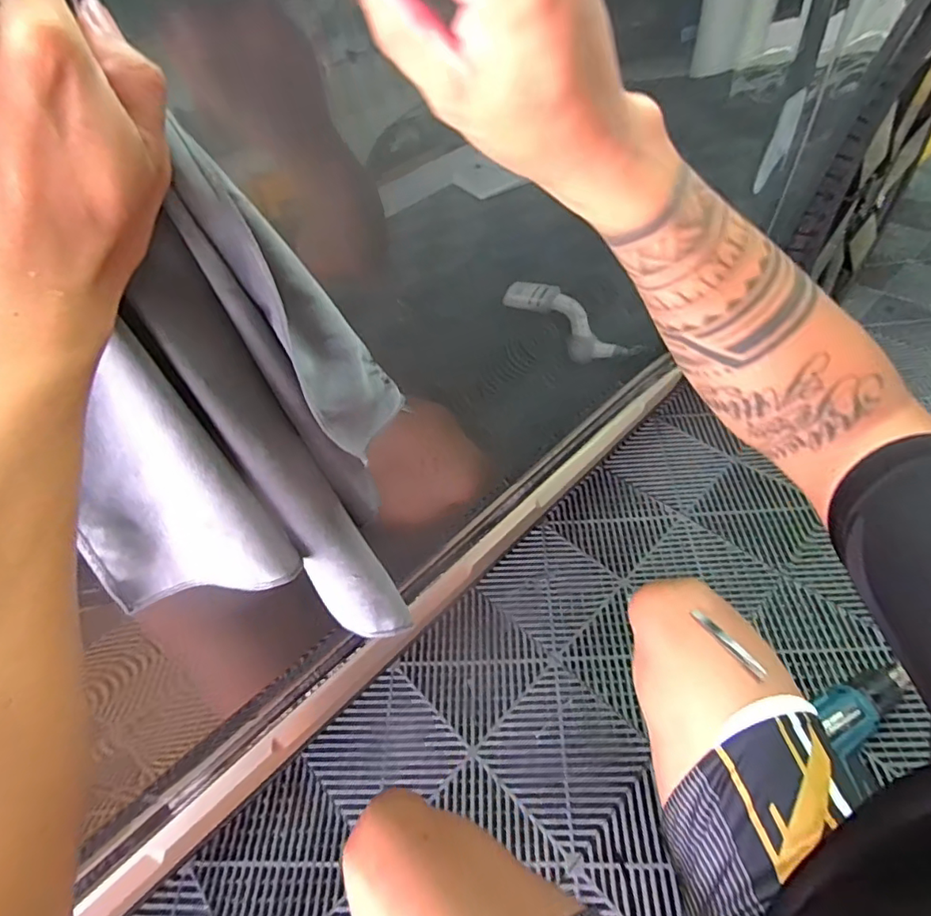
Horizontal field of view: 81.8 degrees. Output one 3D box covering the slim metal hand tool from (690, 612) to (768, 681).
[{"bbox_3d":[0.278,0.196,0.569,0.014,0.008,0.090,-27,49,-14],"label":"slim metal hand tool"}]

